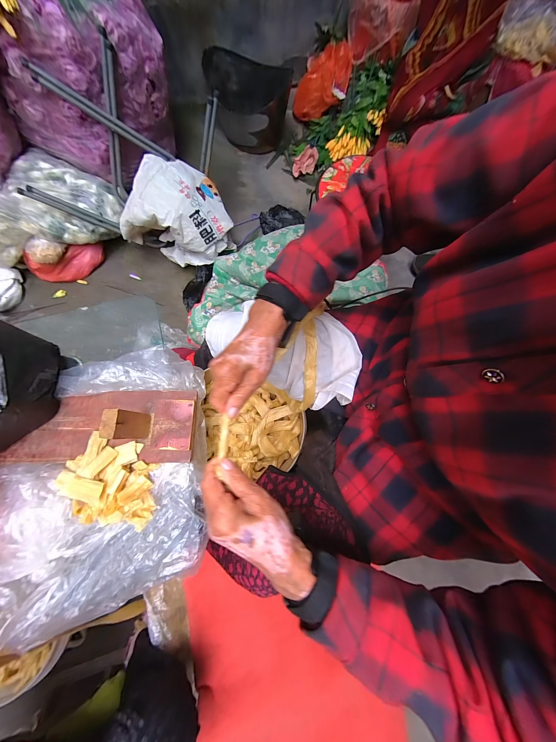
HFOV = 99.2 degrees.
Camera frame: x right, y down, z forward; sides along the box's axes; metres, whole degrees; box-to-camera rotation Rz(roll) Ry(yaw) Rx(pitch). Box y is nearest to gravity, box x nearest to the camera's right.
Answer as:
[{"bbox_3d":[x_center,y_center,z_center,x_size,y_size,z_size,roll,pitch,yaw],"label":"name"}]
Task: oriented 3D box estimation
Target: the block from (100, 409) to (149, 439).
[{"bbox_3d":[-0.221,0.080,0.354,0.022,0.094,0.041,-5,78,-2],"label":"block"}]

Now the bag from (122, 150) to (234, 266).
[{"bbox_3d":[-0.364,-0.548,0.843,0.365,0.230,0.228,-3,78,-2],"label":"bag"}]

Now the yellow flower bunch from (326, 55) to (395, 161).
[{"bbox_3d":[0.391,-1.160,1.096,0.211,0.140,0.389,27,98,15],"label":"yellow flower bunch"}]

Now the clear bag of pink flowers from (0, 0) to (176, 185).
[{"bbox_3d":[-0.618,-0.982,0.782,0.370,0.367,0.458,23,78,4],"label":"clear bag of pink flowers"}]

